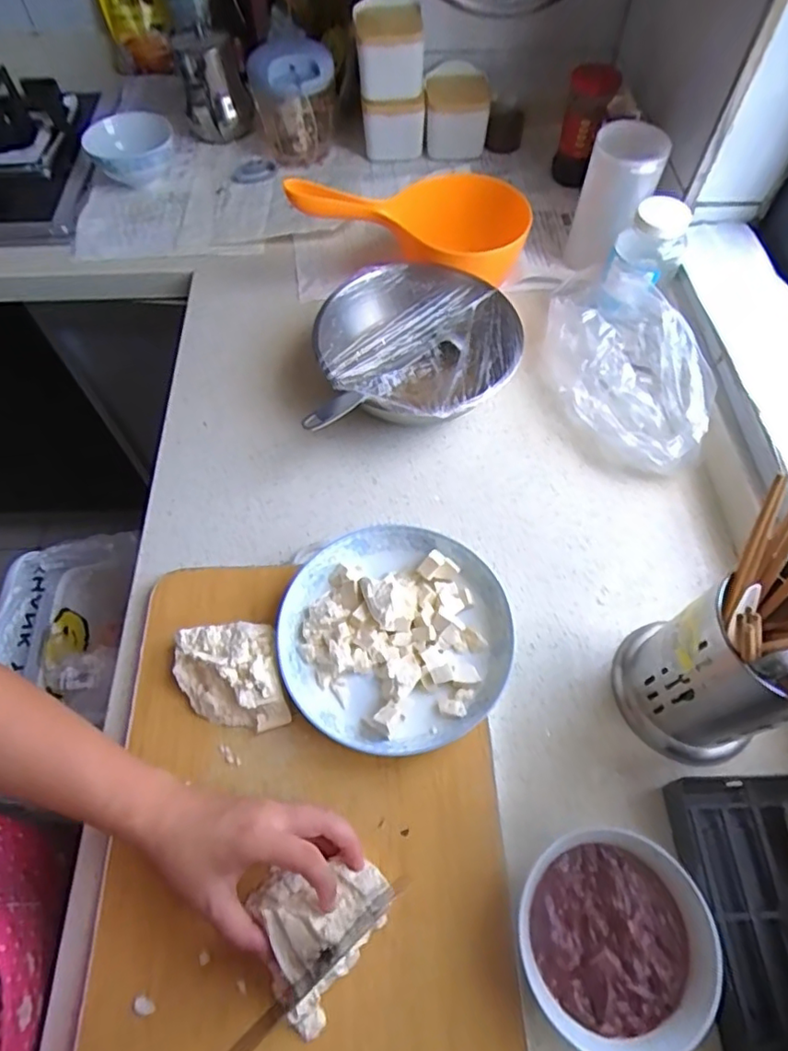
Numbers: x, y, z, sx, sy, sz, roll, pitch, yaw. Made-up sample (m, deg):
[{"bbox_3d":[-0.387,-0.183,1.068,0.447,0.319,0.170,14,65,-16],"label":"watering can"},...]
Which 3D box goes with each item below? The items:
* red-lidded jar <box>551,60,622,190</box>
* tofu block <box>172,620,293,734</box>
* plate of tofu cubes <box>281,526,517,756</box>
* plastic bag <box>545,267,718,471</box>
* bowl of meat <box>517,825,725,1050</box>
[{"bbox_3d":[0.266,-0.555,0.826,0.065,0.139,0.053,16,61,10],"label":"red-lidded jar"},{"bbox_3d":[-0.136,0.124,0.480,0.084,0.031,0.094,-14,60,-7],"label":"tofu block"},{"bbox_3d":[0.004,0.091,0.500,0.184,0.057,0.194,0,59,1],"label":"plate of tofu cubes"},{"bbox_3d":[0.245,-0.172,0.633,0.120,0.094,0.258,-12,61,-6],"label":"plastic bag"},{"bbox_3d":[0.145,0.276,0.394,0.120,0.053,0.119,0,59,1],"label":"bowl of meat"}]

